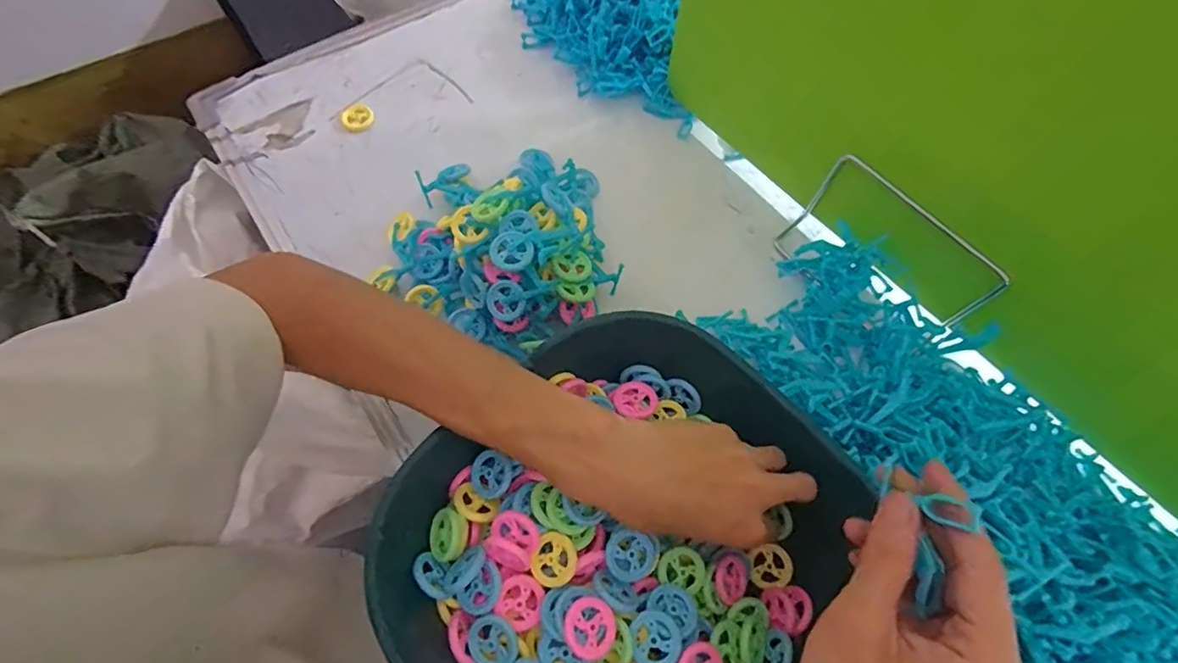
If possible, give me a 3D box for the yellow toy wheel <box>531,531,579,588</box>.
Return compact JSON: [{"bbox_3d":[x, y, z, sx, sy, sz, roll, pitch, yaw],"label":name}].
[{"bbox_3d":[-0.019,0.133,0.314,0.026,0.005,0.028,0,64,0],"label":"yellow toy wheel"}]

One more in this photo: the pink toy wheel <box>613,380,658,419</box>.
[{"bbox_3d":[0.031,0.046,0.369,0.029,0.005,0.025,5,64,2],"label":"pink toy wheel"}]

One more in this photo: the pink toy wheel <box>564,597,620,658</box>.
[{"bbox_3d":[0.001,0.161,0.292,0.031,0.004,0.029,10,62,-20],"label":"pink toy wheel"}]

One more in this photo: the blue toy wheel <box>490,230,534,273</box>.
[{"bbox_3d":[-0.054,-0.056,0.373,0.028,0.008,0.030,0,64,0],"label":"blue toy wheel"}]

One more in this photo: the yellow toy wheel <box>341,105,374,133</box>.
[{"bbox_3d":[-0.223,-0.206,0.521,0.029,0.011,0.023,-31,70,-13],"label":"yellow toy wheel"}]

